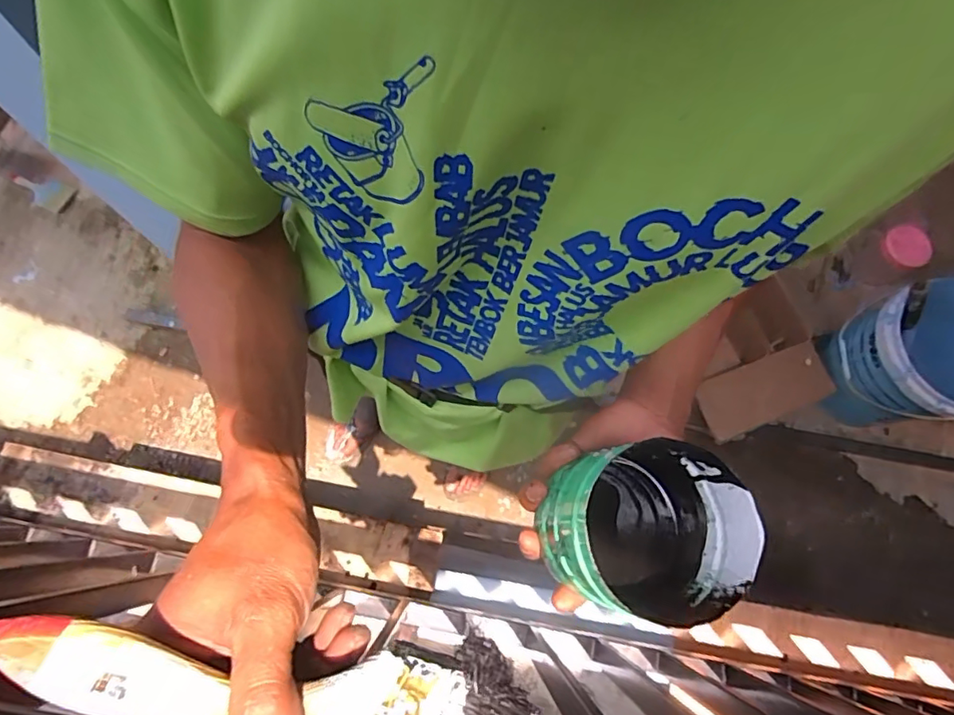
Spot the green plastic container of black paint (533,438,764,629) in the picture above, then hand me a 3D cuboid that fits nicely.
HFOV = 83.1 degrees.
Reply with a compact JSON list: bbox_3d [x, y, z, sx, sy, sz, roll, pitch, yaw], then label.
[{"bbox_3d":[0.101,0.106,0.342,0.105,0.106,0.098,0,73,-2],"label":"green plastic container of black paint"}]

